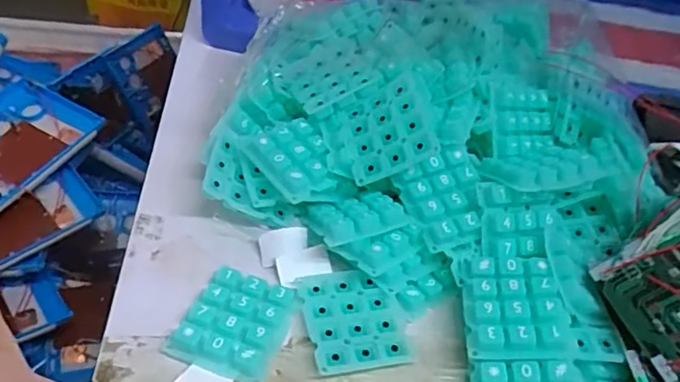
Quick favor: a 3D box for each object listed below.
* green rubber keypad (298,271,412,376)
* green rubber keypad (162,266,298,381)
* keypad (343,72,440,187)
[{"bbox_3d":[0.008,0.066,0.297,0.050,0.009,0.057,-8,46,-14],"label":"green rubber keypad"},{"bbox_3d":[-0.051,0.064,0.284,0.047,0.013,0.054,16,45,10],"label":"green rubber keypad"},{"bbox_3d":[0.028,-0.038,0.337,0.049,0.012,0.063,-18,62,18],"label":"keypad"}]

